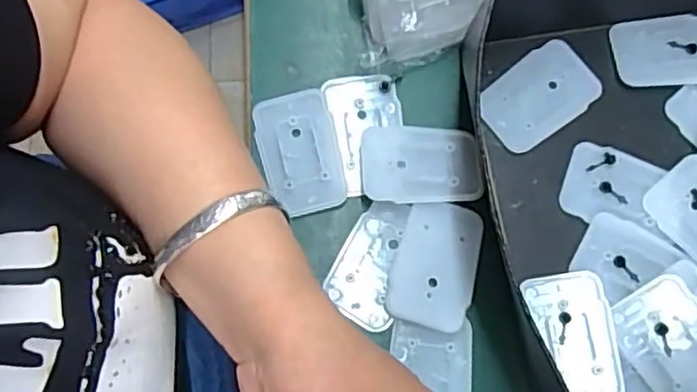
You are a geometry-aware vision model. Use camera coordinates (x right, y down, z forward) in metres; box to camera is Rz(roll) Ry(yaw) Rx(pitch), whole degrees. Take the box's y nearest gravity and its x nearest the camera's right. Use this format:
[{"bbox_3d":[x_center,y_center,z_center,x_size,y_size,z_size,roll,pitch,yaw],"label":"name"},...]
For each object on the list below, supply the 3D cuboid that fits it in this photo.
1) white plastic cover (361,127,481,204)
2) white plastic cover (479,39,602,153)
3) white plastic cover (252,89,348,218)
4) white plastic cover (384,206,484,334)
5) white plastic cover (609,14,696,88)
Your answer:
[{"bbox_3d":[0.041,-0.018,0.377,0.065,0.010,0.044,-2,78,0],"label":"white plastic cover"},{"bbox_3d":[0.112,-0.059,0.395,0.070,0.004,0.045,-39,80,-8],"label":"white plastic cover"},{"bbox_3d":[-0.028,-0.024,0.381,0.043,0.005,0.068,-15,78,-3],"label":"white plastic cover"},{"bbox_3d":[0.048,0.037,0.368,0.043,0.009,0.067,13,78,3],"label":"white plastic cover"},{"bbox_3d":[0.194,-0.088,0.403,0.069,0.005,0.045,-1,78,0],"label":"white plastic cover"}]

